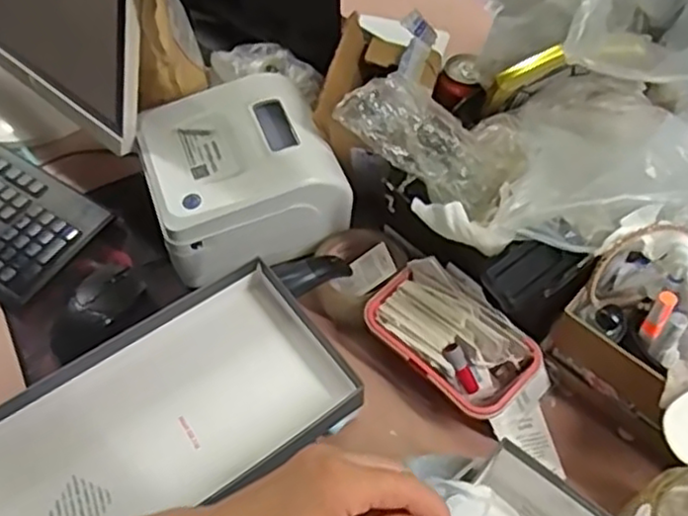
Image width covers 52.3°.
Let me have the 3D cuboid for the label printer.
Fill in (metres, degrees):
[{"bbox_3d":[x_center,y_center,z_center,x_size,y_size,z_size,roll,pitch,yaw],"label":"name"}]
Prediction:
[{"bbox_3d":[-0.109,-0.091,0.754,0.191,0.099,0.172,-19,57,-12],"label":"label printer"}]

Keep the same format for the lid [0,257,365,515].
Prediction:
[{"bbox_3d":[-0.153,0.140,0.583,0.307,0.055,0.161,-32,61,-19],"label":"lid"}]

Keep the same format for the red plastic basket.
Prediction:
[{"bbox_3d":[0.102,0.077,0.683,0.094,0.051,0.166,-39,63,-22],"label":"red plastic basket"}]

